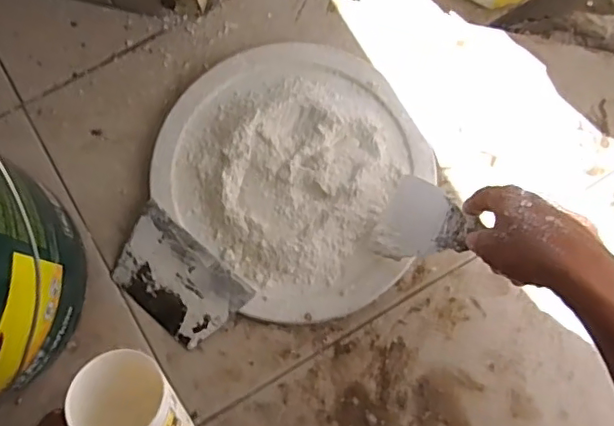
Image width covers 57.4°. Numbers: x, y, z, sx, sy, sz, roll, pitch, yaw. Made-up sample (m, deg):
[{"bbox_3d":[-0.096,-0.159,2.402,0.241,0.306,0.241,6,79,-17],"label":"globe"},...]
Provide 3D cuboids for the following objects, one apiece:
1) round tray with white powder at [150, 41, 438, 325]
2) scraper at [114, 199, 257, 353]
[{"bbox_3d":[-0.006,-0.044,0.596,0.260,0.040,0.294,-39,83,-7],"label":"round tray with white powder"},{"bbox_3d":[-0.137,0.070,0.584,0.140,0.008,0.093,40,98,7],"label":"scraper"}]

